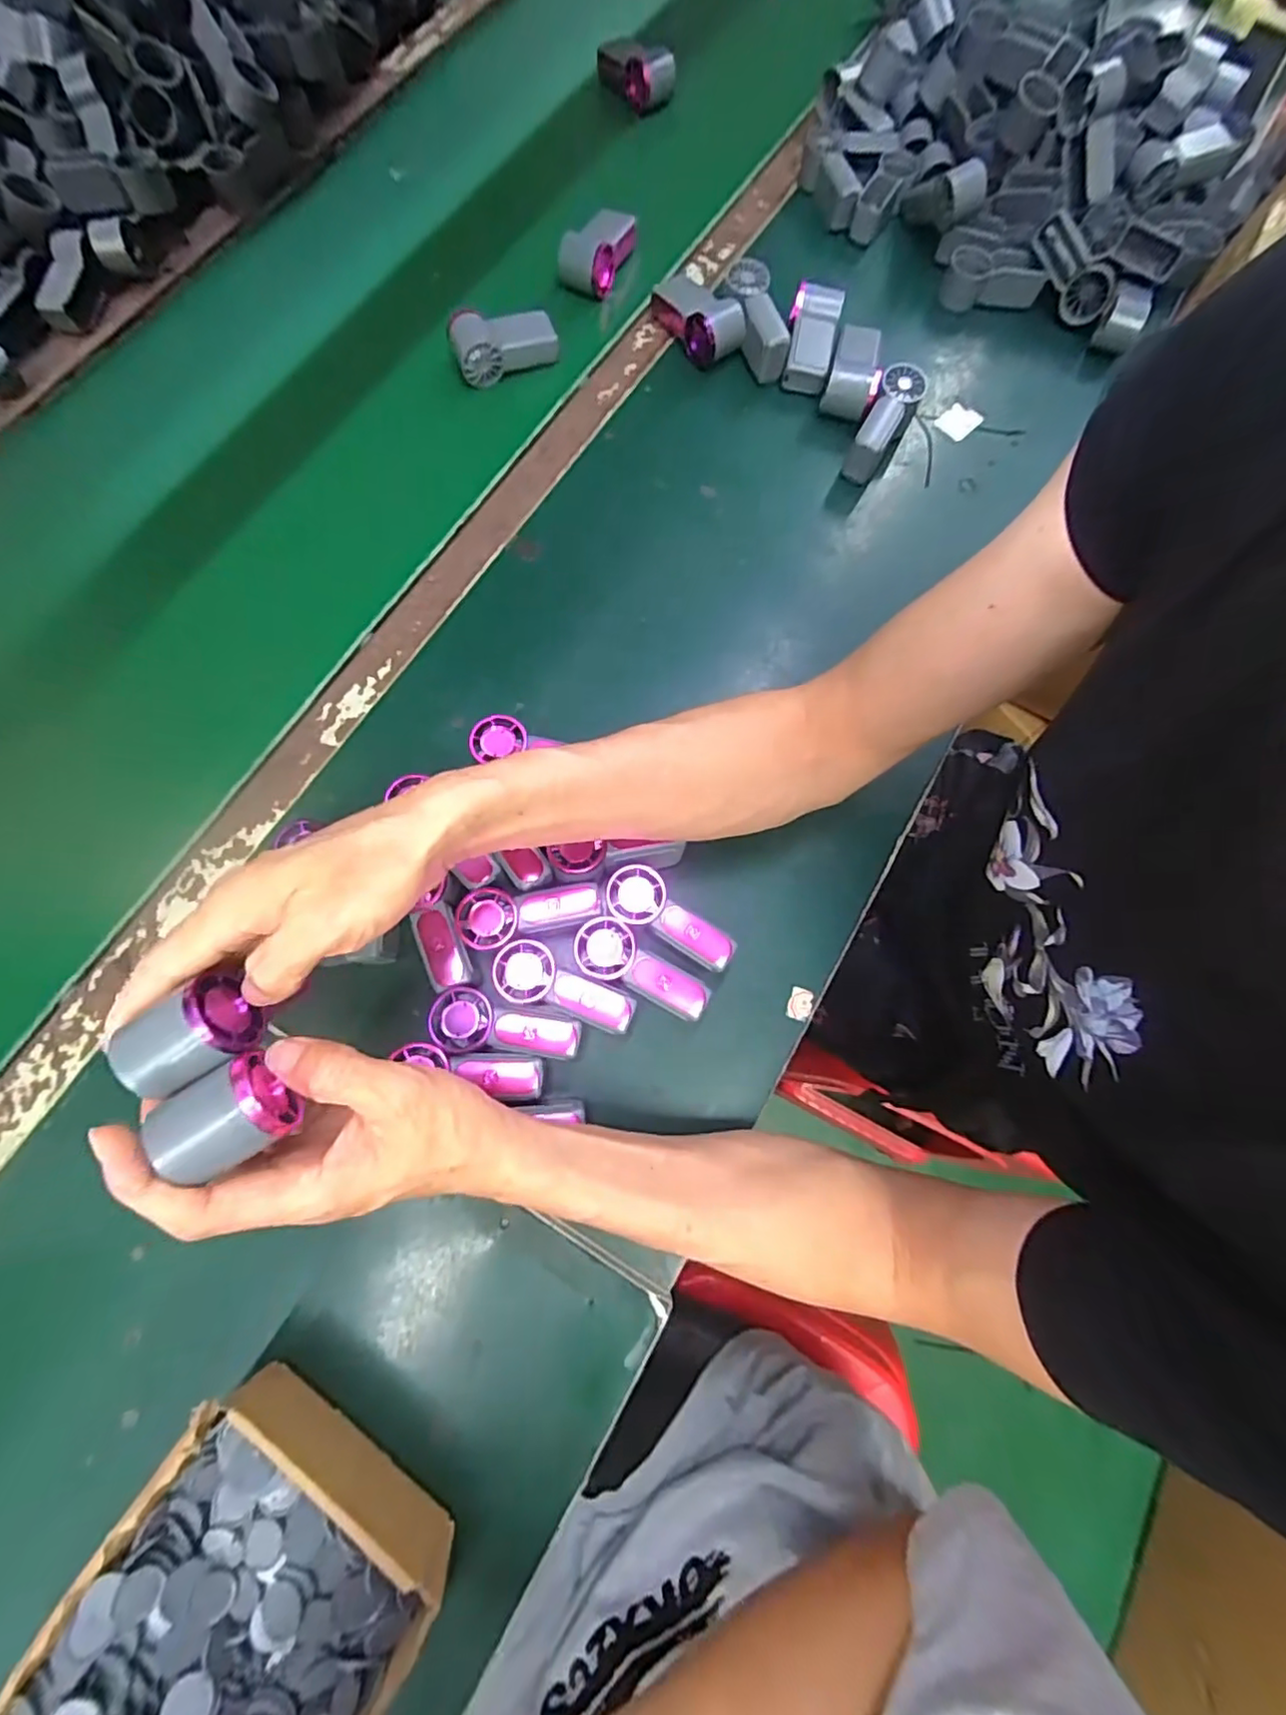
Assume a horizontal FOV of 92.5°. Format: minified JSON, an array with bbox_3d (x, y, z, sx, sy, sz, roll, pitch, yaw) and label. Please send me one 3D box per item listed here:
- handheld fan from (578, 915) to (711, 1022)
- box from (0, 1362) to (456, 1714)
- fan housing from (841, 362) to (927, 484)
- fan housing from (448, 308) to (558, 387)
[{"bbox_3d":[-0.001,0.072,0.396,0.090,0.018,0.037,30,77,8],"label":"handheld fan"},{"bbox_3d":[-0.203,0.389,0.317,0.154,0.066,0.175,37,77,7],"label":"box"},{"bbox_3d":[0.212,-0.379,0.544,0.035,0.045,0.094,25,76,6],"label":"fan housing"},{"bbox_3d":[-0.125,-0.469,0.554,0.091,0.040,0.035,-14,75,-4],"label":"fan housing"}]

